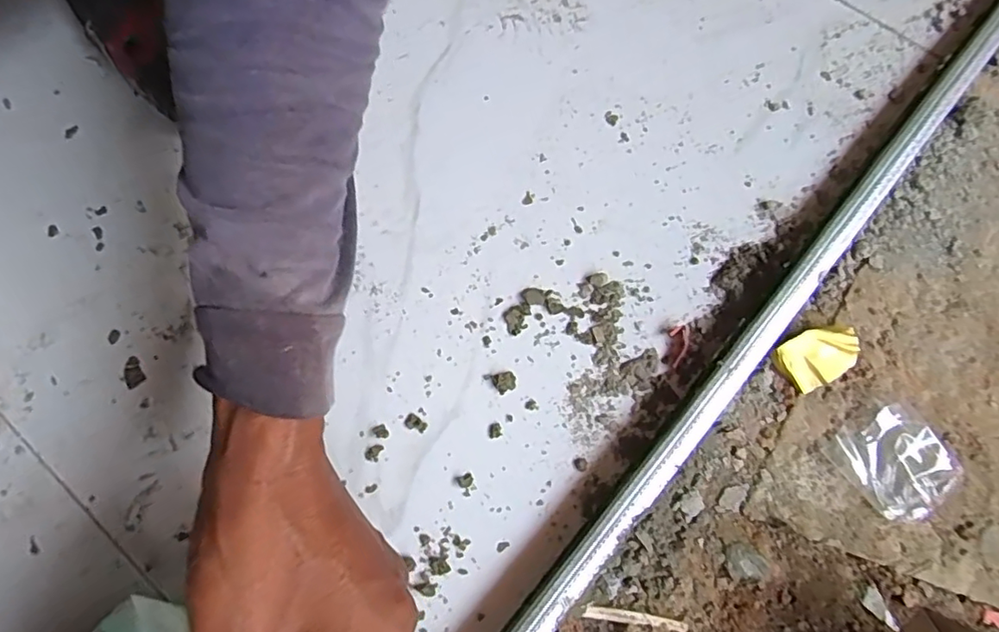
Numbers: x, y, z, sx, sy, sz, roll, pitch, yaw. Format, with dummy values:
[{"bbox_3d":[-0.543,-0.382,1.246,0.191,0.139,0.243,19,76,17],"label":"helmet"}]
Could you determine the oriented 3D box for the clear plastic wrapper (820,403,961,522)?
[{"bbox_3d":[0.265,0.095,0.378,0.063,0.028,0.069,-1,75,2],"label":"clear plastic wrapper"}]

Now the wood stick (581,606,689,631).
[{"bbox_3d":[0.085,0.189,0.362,0.065,0.005,0.007,8,75,4],"label":"wood stick"}]

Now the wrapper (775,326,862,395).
[{"bbox_3d":[0.223,0.027,0.402,0.052,0.014,0.037,-29,76,-6],"label":"wrapper"}]

